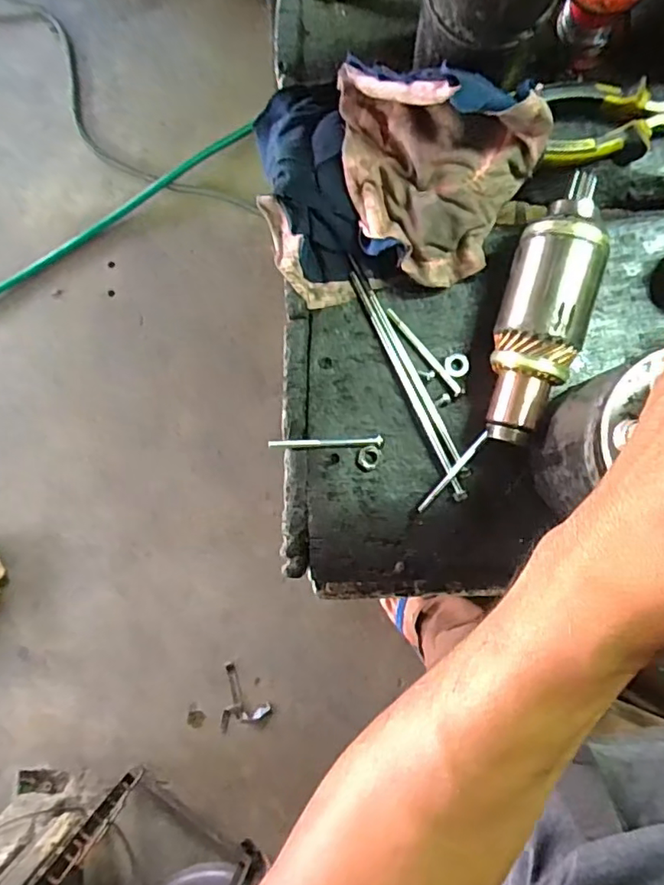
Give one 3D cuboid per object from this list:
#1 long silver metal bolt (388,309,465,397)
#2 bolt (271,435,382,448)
[{"bbox_3d":[0.068,-0.066,0.411,0.007,0.006,0.080,-41,84,-2],"label":"long silver metal bolt"},{"bbox_3d":[-0.004,-0.001,0.405,0.081,0.012,0.008,-1,86,3],"label":"bolt"}]

